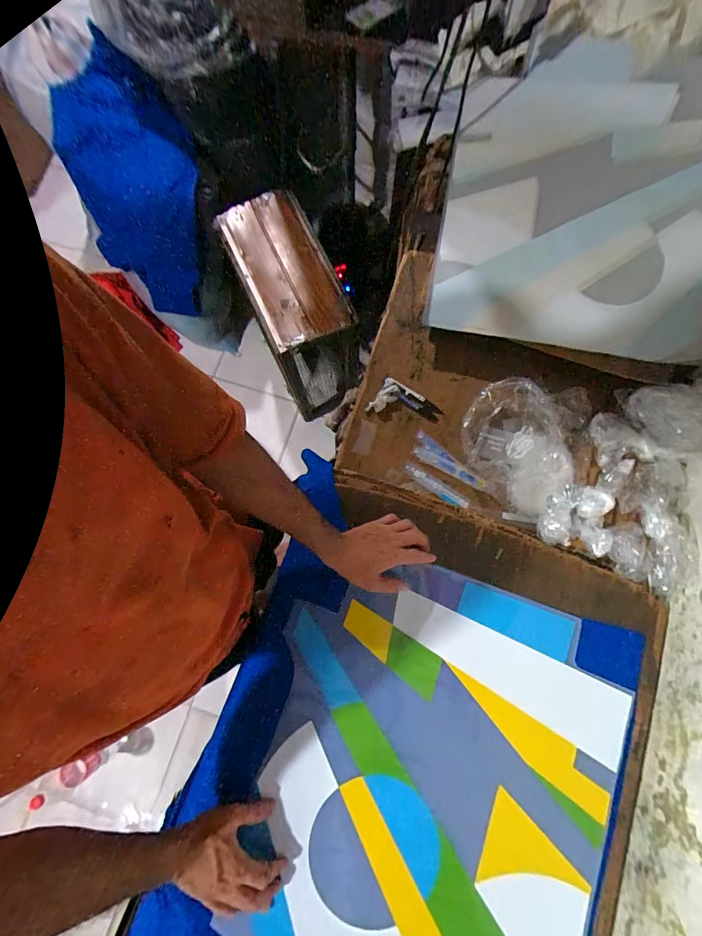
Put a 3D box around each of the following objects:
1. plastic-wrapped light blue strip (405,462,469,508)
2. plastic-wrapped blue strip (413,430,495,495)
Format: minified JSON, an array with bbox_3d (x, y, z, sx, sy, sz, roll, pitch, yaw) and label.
[{"bbox_3d":[0.152,0.034,0.634,0.127,0.004,0.024,35,80,7],"label":"plastic-wrapped light blue strip"},{"bbox_3d":[0.184,-0.002,0.637,0.166,0.007,0.044,36,80,7],"label":"plastic-wrapped blue strip"}]

